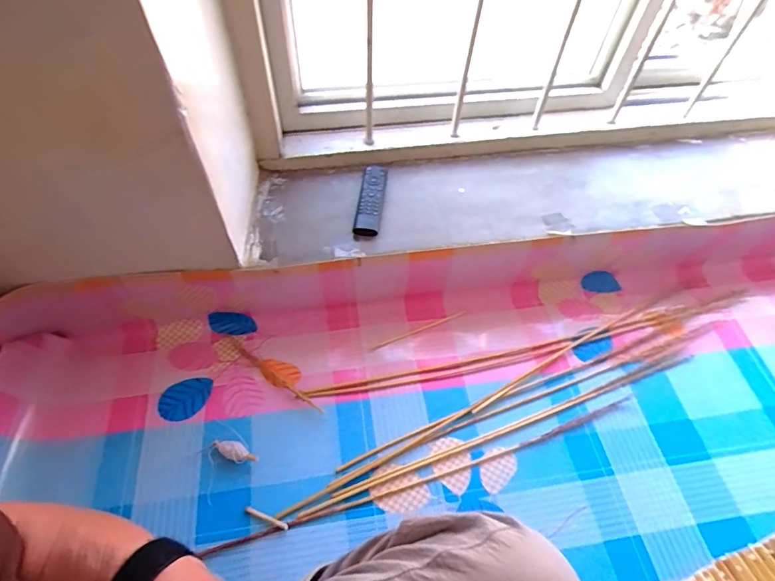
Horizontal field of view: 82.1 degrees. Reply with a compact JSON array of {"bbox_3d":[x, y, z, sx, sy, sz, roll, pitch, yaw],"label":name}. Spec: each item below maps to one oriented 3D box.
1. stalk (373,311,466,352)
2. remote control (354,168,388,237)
[{"bbox_3d":[0.062,0.077,0.854,0.197,0.007,0.010,-19,59,-16],"label":"stalk"},{"bbox_3d":[-0.028,-0.169,0.816,0.042,0.022,0.168,8,56,2],"label":"remote control"}]

